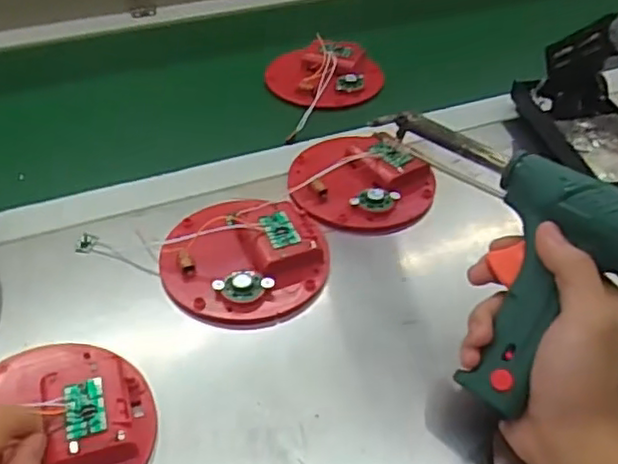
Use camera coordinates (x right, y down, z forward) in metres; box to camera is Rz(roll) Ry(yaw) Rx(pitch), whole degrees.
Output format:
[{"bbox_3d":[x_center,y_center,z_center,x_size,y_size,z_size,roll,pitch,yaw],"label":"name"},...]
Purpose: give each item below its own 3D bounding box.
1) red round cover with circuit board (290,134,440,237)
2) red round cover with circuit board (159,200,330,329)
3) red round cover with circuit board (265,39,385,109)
[{"bbox_3d":[0.039,-0.045,0.543,0.117,0.027,0.110,0,41,0],"label":"red round cover with circuit board"},{"bbox_3d":[-0.050,0.013,0.482,0.116,0.027,0.124,0,41,0],"label":"red round cover with circuit board"},{"bbox_3d":[0.019,-0.169,0.694,0.113,0.029,0.110,0,41,0],"label":"red round cover with circuit board"}]

